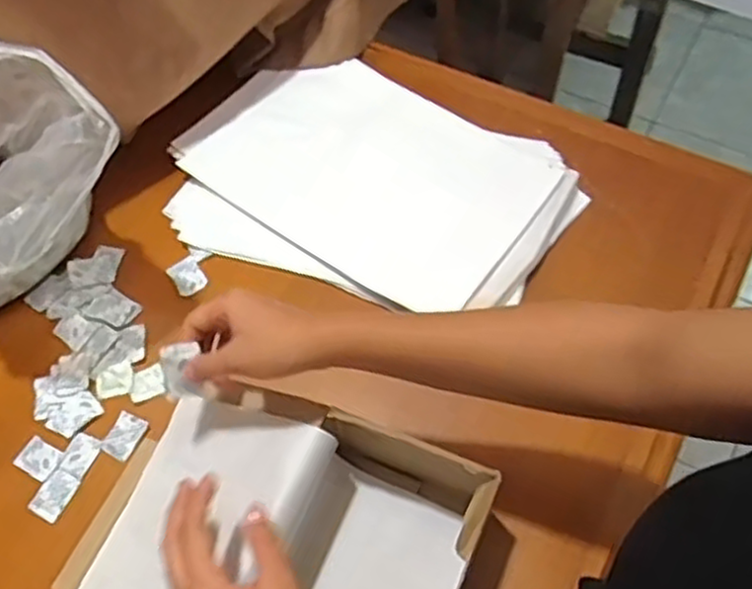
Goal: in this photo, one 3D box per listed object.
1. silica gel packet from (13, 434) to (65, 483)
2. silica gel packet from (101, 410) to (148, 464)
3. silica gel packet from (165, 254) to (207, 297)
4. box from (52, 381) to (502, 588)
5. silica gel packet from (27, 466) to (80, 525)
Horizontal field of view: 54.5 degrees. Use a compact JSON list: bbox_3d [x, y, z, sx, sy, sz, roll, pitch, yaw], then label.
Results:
[{"bbox_3d":[-0.293,0.143,0.636,0.037,0.004,0.029,25,63,17],"label":"silica gel packet"},{"bbox_3d":[-0.221,0.124,0.641,0.028,0.005,0.038,19,62,14],"label":"silica gel packet"},{"bbox_3d":[-0.189,-0.019,0.726,0.028,0.007,0.041,-35,63,-17],"label":"silica gel packet"},{"bbox_3d":[-0.087,0.209,0.528,0.266,0.114,0.259,18,61,13],"label":"box"},{"bbox_3d":[-0.273,0.168,0.620,0.029,0.004,0.040,22,62,15],"label":"silica gel packet"}]

